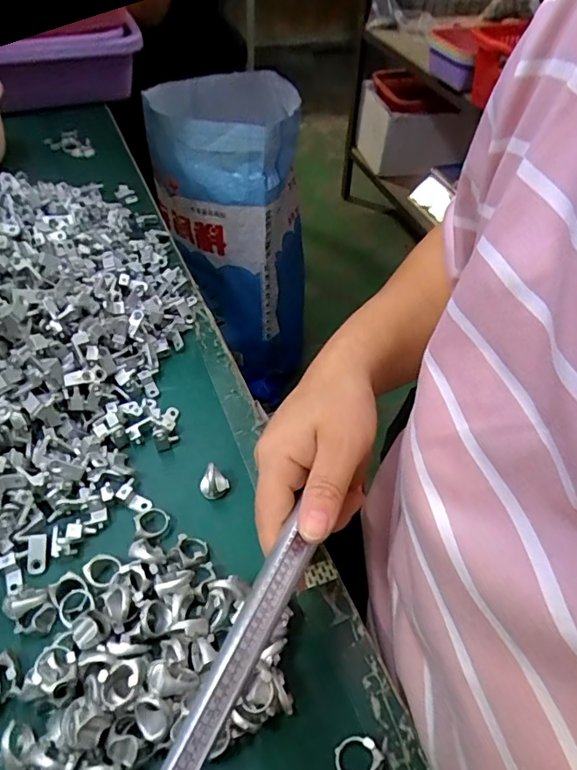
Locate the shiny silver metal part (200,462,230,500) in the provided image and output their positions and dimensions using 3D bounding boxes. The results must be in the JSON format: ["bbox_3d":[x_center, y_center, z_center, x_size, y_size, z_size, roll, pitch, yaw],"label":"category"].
[{"bbox_3d":[-0.050,0.065,0.343,0.015,0.019,0.018,29,54,22],"label":"shiny silver metal part"}]

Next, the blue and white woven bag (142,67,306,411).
[{"bbox_3d":[-0.076,-0.270,1.103,0.343,0.662,0.184,-28,55,-24],"label":"blue and white woven bag"}]

